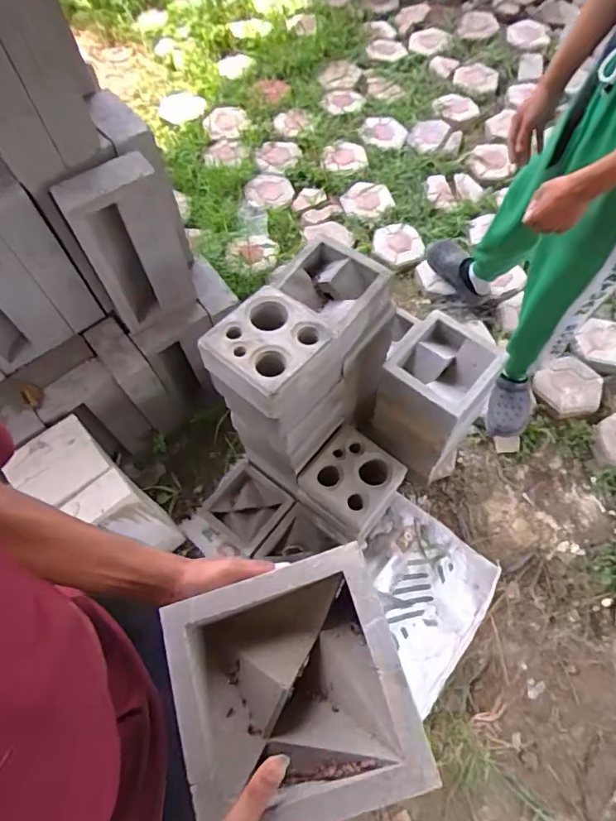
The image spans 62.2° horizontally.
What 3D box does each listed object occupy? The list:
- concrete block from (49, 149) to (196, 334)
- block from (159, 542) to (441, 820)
[{"bbox_3d":[-0.399,-0.374,1.189,0.210,0.406,0.095,-35,68,-12],"label":"concrete block"},{"bbox_3d":[-0.020,0.250,0.463,0.196,0.069,0.199,-16,67,-6],"label":"block"}]

